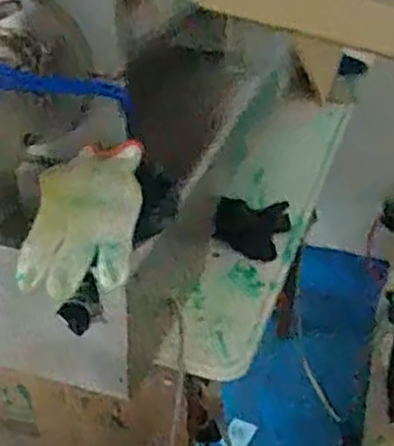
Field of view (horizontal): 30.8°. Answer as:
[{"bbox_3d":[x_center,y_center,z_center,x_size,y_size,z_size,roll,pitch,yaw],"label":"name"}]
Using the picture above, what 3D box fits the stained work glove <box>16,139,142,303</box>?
[{"bbox_3d":[-0.095,-0.008,0.615,0.091,0.066,0.145,5,33,2],"label":"stained work glove"}]

